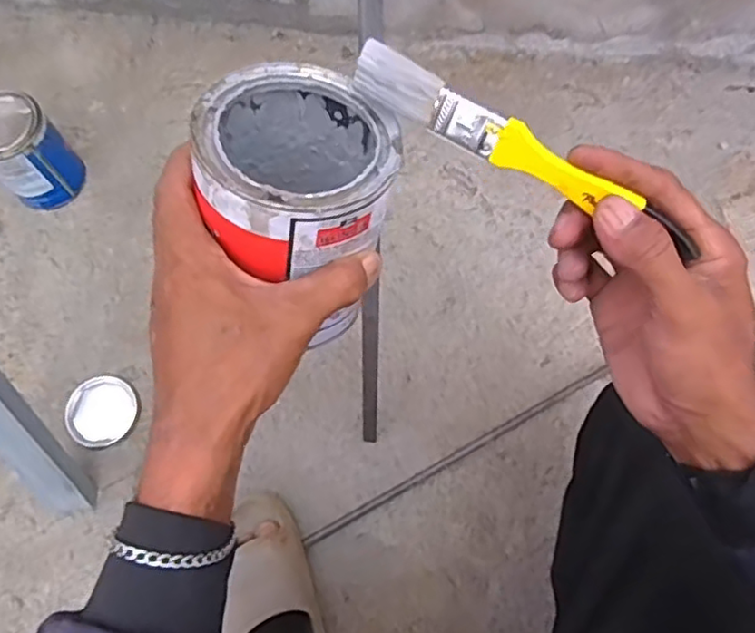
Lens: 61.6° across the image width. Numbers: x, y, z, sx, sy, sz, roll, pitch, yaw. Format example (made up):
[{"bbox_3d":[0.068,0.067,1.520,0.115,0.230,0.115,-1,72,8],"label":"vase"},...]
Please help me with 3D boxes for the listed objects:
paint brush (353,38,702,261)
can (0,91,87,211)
[{"bbox_3d":[0.070,-0.081,0.309,0.182,0.025,0.006,30,34,4],"label":"paint brush"},{"bbox_3d":[-0.483,-0.226,0.875,0.105,0.136,0.110,-40,76,-12],"label":"can"}]

